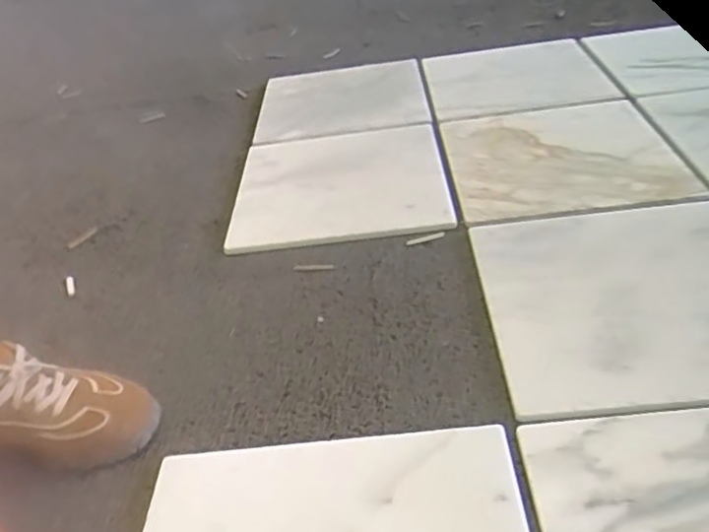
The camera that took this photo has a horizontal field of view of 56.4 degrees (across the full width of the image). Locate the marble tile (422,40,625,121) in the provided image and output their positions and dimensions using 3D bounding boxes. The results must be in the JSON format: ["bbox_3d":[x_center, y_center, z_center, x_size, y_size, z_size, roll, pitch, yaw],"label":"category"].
[{"bbox_3d":[0.291,-0.352,1.222,0.316,0.019,0.319,-6,36,3],"label":"marble tile"}]

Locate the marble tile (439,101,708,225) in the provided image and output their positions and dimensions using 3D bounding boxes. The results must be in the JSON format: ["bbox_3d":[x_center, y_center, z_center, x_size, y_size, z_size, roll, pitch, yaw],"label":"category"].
[{"bbox_3d":[0.295,-0.169,0.964,0.316,0.014,0.311,-7,36,4],"label":"marble tile"}]

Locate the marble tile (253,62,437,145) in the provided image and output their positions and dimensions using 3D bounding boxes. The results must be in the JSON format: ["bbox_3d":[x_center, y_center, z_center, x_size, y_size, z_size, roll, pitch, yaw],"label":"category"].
[{"bbox_3d":[-0.021,-0.298,1.172,0.284,0.014,0.259,-8,36,4],"label":"marble tile"}]

